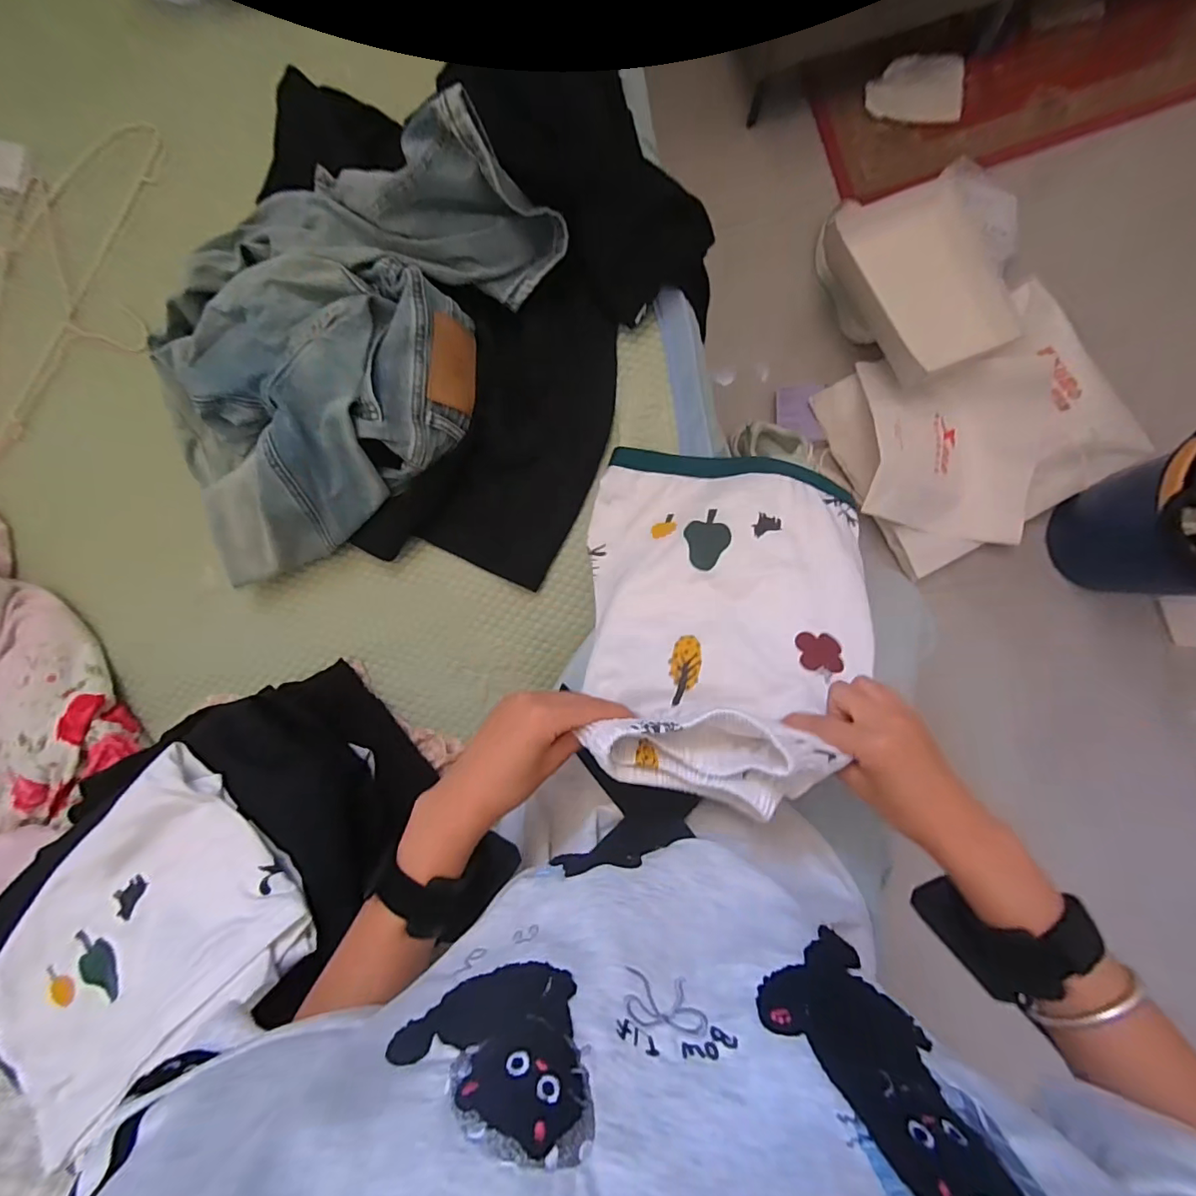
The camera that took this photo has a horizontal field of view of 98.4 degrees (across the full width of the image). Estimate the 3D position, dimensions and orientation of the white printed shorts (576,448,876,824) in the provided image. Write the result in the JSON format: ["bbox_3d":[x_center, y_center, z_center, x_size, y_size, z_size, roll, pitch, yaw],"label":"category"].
[{"bbox_3d":[0.112,0.003,0.432,0.235,0.088,0.324,3,56,-1],"label":"white printed shorts"}]

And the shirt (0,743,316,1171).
[{"bbox_3d":[-0.345,0.267,0.365,0.180,0.053,0.257,44,93,6],"label":"shirt"}]

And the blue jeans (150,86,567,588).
[{"bbox_3d":[-0.273,-0.225,0.502,0.297,0.124,0.437,29,91,7],"label":"blue jeans"}]

